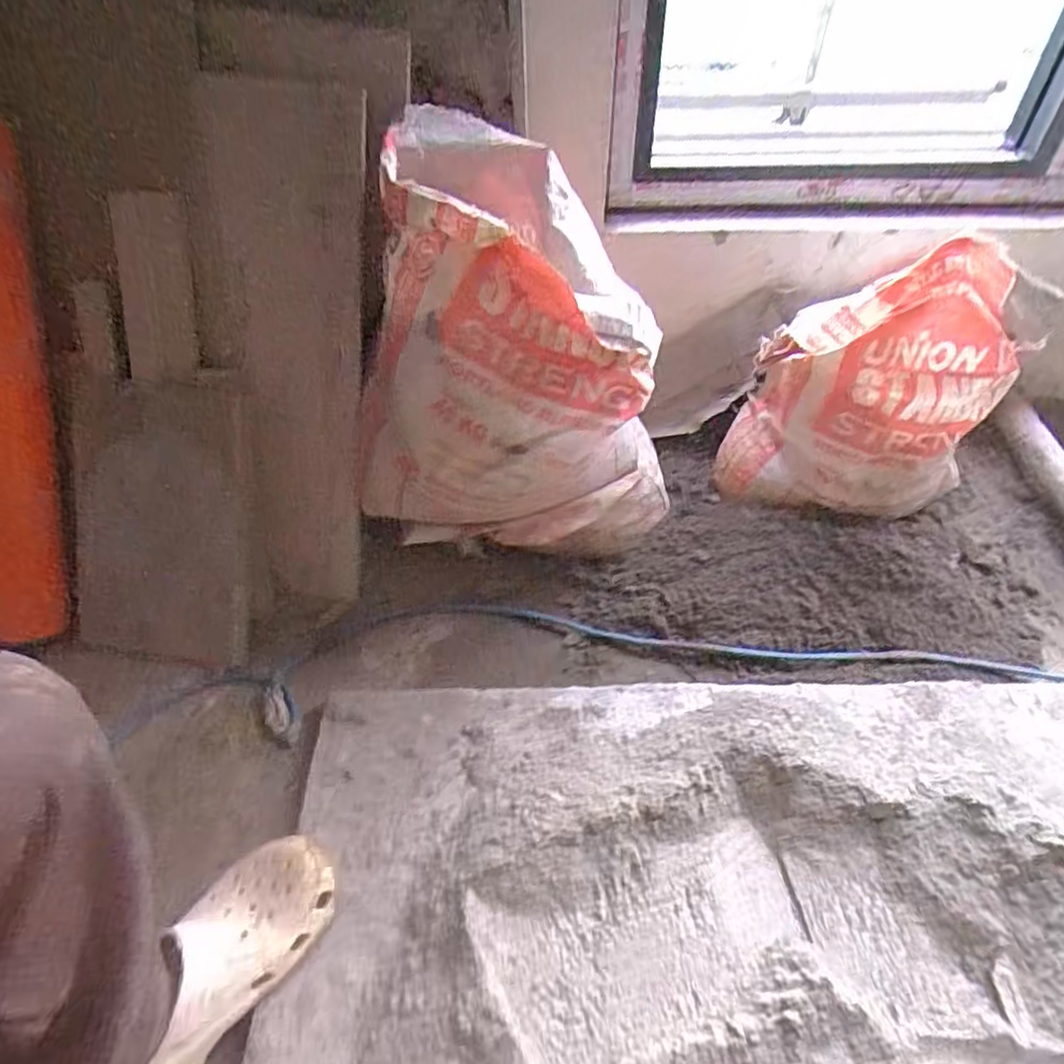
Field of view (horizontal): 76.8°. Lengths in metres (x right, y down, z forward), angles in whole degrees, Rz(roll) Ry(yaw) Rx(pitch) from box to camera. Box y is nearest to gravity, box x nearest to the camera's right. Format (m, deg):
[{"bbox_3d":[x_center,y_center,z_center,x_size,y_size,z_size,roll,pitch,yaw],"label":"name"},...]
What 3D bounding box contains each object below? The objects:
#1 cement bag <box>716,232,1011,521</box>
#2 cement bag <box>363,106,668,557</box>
[{"bbox_3d":[0.434,-0.183,0.844,0.308,0.334,0.212,21,53,18],"label":"cement bag"},{"bbox_3d":[-0.004,-0.188,0.775,0.353,0.430,0.304,9,50,9],"label":"cement bag"}]

